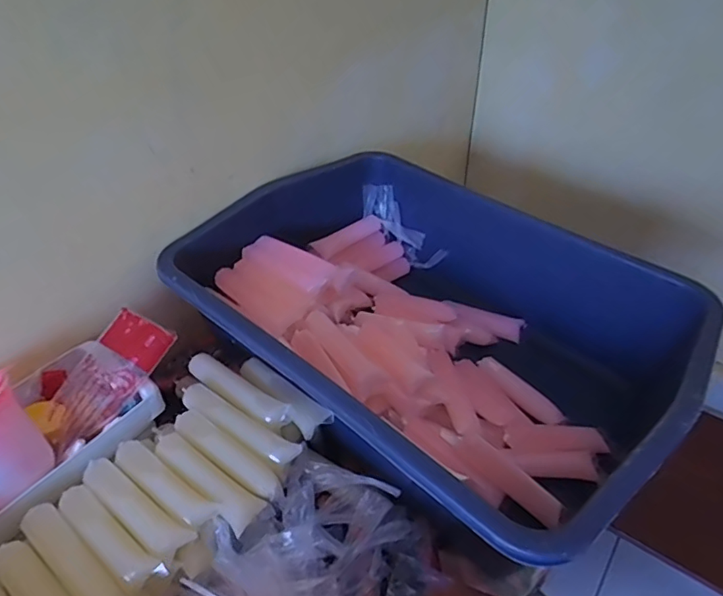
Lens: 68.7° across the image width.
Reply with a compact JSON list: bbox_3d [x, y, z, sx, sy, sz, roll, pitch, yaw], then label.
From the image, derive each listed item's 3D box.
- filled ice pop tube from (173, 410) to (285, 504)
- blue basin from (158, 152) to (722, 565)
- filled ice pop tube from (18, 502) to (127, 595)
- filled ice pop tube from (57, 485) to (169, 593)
[{"bbox_3d":[-0.118,0.137,0.460,0.115,0.021,0.024,24,47,26],"label":"filled ice pop tube"},{"bbox_3d":[0.052,0.027,0.592,0.529,0.162,0.353,30,50,31],"label":"blue basin"},{"bbox_3d":[-0.207,0.198,0.387,0.124,0.021,0.026,27,48,29],"label":"filled ice pop tube"},{"bbox_3d":[-0.192,0.183,0.403,0.106,0.019,0.026,25,48,27],"label":"filled ice pop tube"}]

